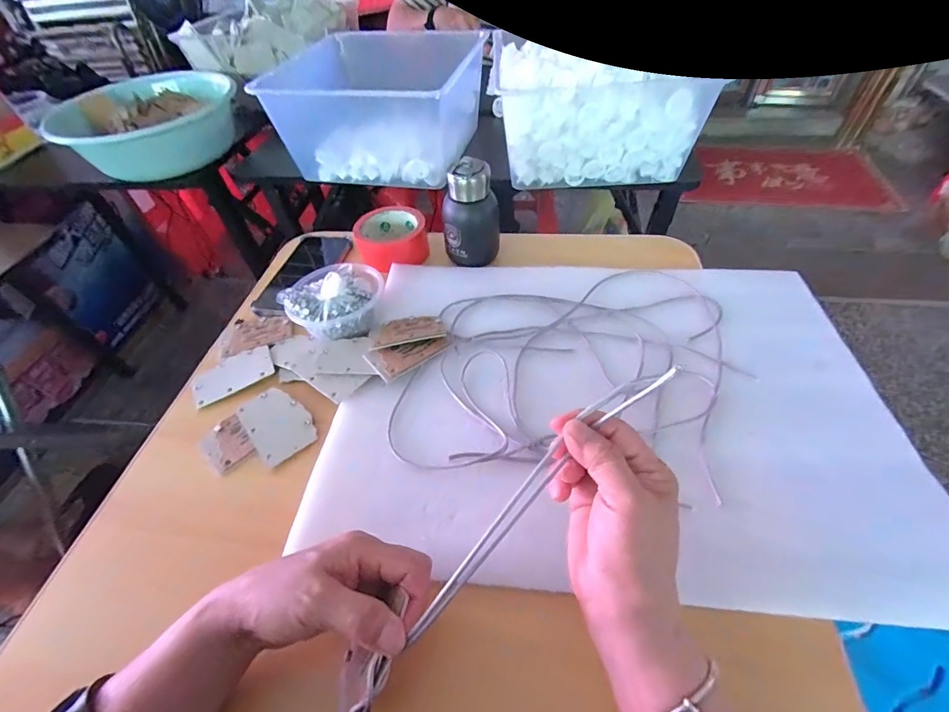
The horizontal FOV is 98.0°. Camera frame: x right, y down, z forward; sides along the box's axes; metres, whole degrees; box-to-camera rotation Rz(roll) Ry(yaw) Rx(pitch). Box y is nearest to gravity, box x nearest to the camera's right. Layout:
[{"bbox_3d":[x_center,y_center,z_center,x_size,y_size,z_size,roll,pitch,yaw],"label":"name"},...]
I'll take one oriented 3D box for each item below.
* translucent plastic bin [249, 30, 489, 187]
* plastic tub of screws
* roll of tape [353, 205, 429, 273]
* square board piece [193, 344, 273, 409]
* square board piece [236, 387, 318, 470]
[{"bbox_3d":[-0.154,-0.420,0.700,0.276,0.141,0.272,7,51,11],"label":"translucent plastic bin"},{"bbox_3d":[-0.158,-0.073,0.476,0.096,0.054,0.100,-2,50,3],"label":"plastic tub of screws"},{"bbox_3d":[-0.119,-0.168,0.582,0.098,0.043,0.088,-17,51,-9],"label":"roll of tape"},{"bbox_3d":[-0.269,0.020,0.459,0.083,0.007,0.053,-26,53,-17],"label":"square board piece"},{"bbox_3d":[-0.198,0.067,0.413,0.086,0.006,0.056,36,61,29],"label":"square board piece"}]

